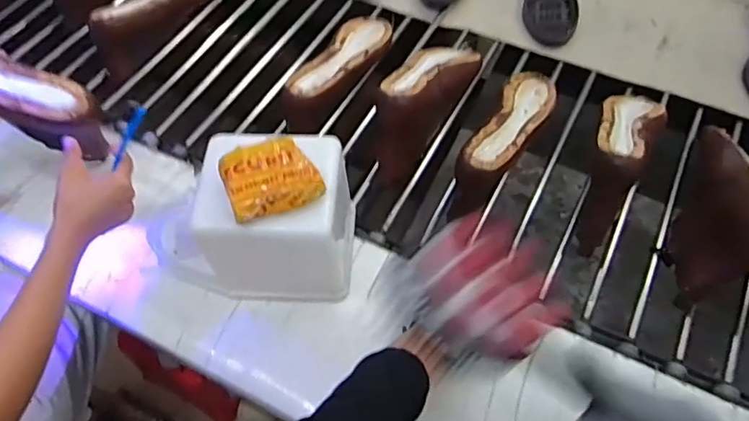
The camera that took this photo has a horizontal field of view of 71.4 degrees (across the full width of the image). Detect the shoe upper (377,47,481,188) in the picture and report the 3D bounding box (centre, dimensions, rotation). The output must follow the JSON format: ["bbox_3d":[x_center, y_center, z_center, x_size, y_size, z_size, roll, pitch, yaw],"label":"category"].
[{"bbox_3d":[0.071,-0.174,0.796,0.086,0.124,0.280,27,64,17],"label":"shoe upper"}]

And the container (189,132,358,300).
[{"bbox_3d":[-0.106,0.010,0.611,0.153,0.189,0.142,6,60,6],"label":"container"}]

